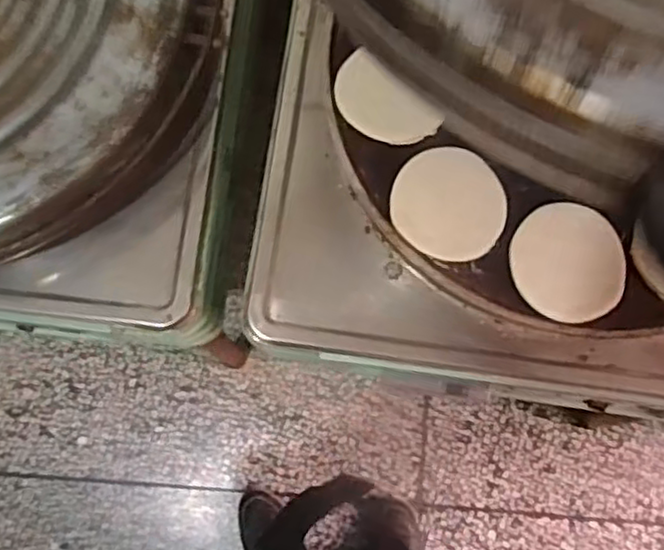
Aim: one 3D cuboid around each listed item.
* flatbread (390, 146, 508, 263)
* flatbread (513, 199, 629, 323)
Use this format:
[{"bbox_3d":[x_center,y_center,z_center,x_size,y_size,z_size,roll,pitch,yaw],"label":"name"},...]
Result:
[{"bbox_3d":[0.119,-0.073,0.713,0.114,0.006,0.112,0,80,0],"label":"flatbread"},{"bbox_3d":[0.237,-0.013,0.701,0.111,0.013,0.118,0,80,0],"label":"flatbread"}]

